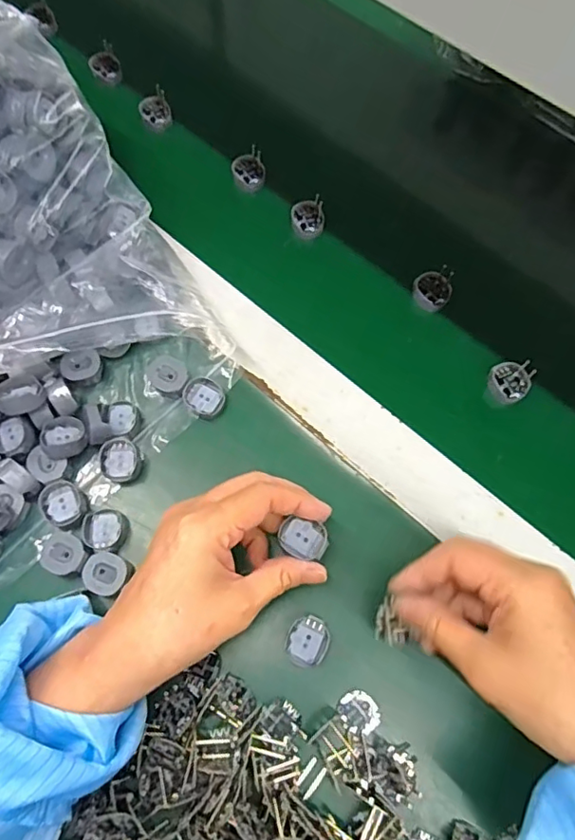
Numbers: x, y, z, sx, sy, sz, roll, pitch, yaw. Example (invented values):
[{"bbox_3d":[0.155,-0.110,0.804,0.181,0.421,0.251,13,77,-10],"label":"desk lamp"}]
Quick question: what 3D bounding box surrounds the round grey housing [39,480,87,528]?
[{"bbox_3d":[-0.145,0.055,0.366,0.029,0.011,0.028,0,70,0],"label":"round grey housing"}]

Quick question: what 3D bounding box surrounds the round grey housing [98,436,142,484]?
[{"bbox_3d":[-0.113,0.027,0.377,0.026,0.010,0.028,0,70,0],"label":"round grey housing"}]

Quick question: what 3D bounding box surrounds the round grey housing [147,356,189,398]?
[{"bbox_3d":[-0.085,-0.031,0.400,0.030,0.013,0.026,18,71,6],"label":"round grey housing"}]

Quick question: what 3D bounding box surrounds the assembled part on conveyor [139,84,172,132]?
[{"bbox_3d":[-0.117,-0.274,0.494,0.026,0.016,0.033,-15,71,-5],"label":"assembled part on conveyor"}]

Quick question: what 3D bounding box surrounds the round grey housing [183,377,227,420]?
[{"bbox_3d":[-0.057,-0.016,0.397,0.028,0.012,0.026,0,70,0],"label":"round grey housing"}]

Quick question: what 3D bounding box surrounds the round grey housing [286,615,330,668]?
[{"bbox_3d":[0.013,0.135,0.341,0.025,0.007,0.029,22,72,8],"label":"round grey housing"}]

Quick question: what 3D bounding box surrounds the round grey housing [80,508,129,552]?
[{"bbox_3d":[-0.118,0.071,0.365,0.028,0.011,0.027,0,70,0],"label":"round grey housing"}]

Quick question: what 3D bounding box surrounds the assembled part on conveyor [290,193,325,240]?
[{"bbox_3d":[0.017,-0.167,0.458,0.026,0.024,0.026,-3,70,-1],"label":"assembled part on conveyor"}]

